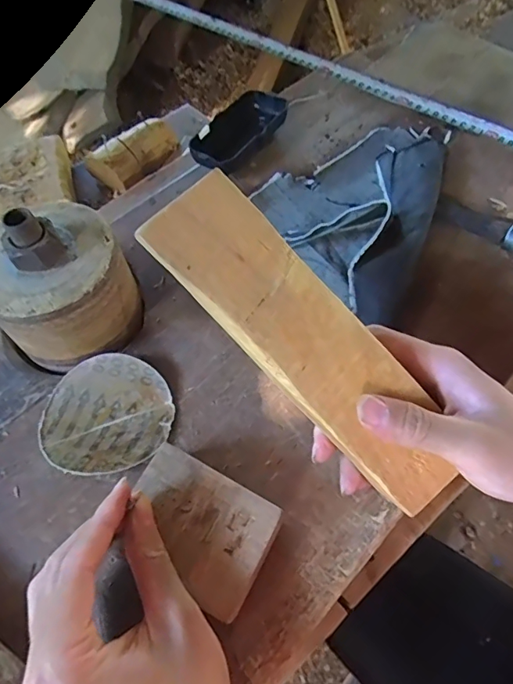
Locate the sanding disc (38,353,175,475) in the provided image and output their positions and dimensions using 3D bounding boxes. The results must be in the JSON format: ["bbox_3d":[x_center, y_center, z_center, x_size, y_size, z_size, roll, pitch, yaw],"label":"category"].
[{"bbox_3d":[-0.106,0.050,0.339,0.089,0.015,0.084,-1,58,2],"label":"sanding disc"}]

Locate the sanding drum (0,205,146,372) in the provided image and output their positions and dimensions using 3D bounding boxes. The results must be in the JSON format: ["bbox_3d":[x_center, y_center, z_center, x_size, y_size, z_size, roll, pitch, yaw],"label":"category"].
[{"bbox_3d":[-0.143,-0.046,0.350,0.099,0.096,0.097,-32,62,-17],"label":"sanding drum"}]

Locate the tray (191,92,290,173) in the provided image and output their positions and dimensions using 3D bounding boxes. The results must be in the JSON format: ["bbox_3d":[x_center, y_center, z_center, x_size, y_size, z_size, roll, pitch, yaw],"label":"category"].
[{"bbox_3d":[-0.018,-0.203,0.475,0.055,0.022,0.112,26,63,18],"label":"tray"}]

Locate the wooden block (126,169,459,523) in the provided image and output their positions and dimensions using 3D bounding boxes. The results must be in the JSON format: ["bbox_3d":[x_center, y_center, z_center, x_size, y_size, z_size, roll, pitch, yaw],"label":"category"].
[{"bbox_3d":[0.031,0.005,0.250,0.203,0.018,0.051,48,67,-10],"label":"wooden block"}]

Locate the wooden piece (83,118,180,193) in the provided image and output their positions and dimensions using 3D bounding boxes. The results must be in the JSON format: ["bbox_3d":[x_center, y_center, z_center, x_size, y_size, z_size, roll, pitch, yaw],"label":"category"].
[{"bbox_3d":[-0.150,-0.239,0.607,0.063,0.041,0.110,34,65,21],"label":"wooden piece"}]

